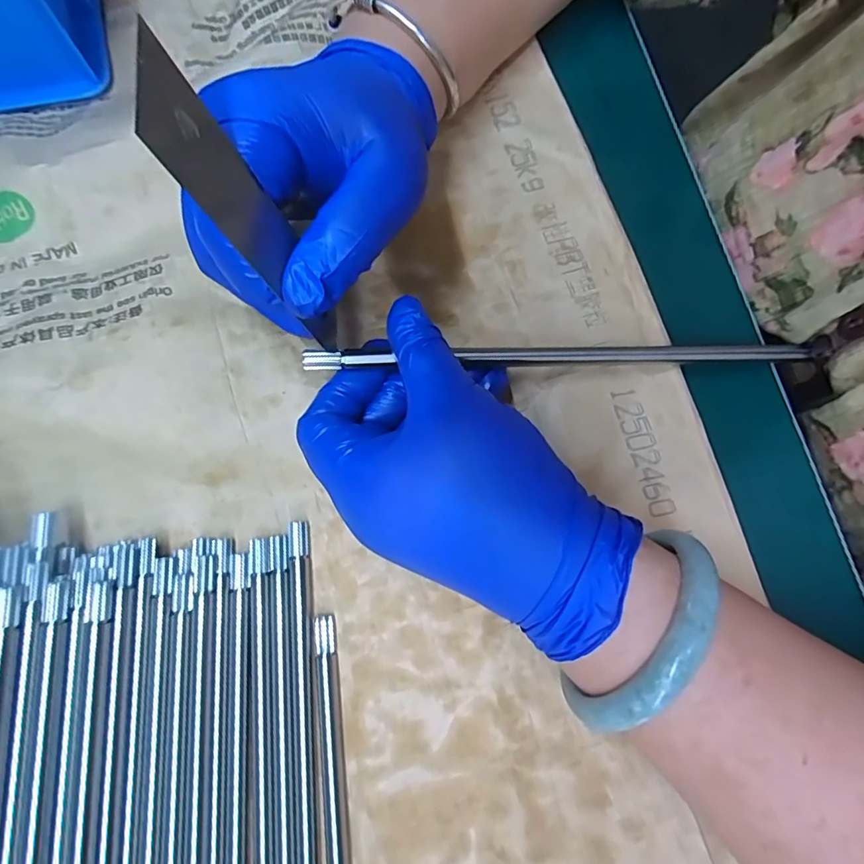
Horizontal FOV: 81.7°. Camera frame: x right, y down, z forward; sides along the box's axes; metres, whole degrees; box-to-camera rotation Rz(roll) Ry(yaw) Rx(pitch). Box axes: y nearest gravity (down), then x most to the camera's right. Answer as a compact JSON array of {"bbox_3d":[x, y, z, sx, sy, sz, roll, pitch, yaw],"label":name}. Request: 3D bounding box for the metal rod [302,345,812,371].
[{"bbox_3d":[0.059,-0.031,0.203,0.214,0.004,0.007,-2,79,-10],"label":"metal rod"}]

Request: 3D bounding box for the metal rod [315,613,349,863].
[{"bbox_3d":[-0.031,0.187,0.176,0.008,0.008,0.231,-6,79,0],"label":"metal rod"}]

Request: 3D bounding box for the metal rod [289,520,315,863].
[{"bbox_3d":[-0.046,0.152,0.186,0.008,0.004,0.233,-5,79,0],"label":"metal rod"}]

